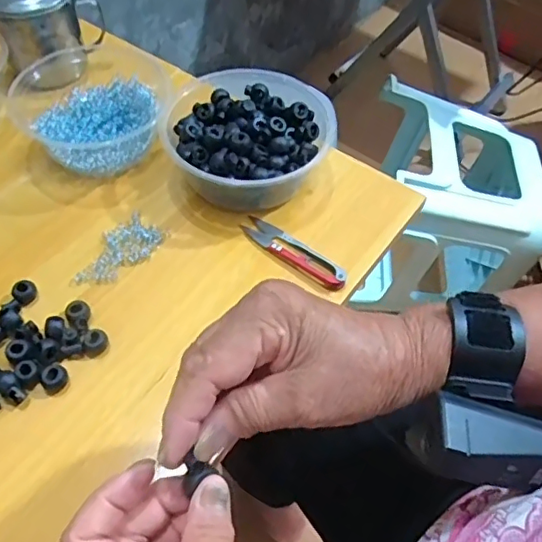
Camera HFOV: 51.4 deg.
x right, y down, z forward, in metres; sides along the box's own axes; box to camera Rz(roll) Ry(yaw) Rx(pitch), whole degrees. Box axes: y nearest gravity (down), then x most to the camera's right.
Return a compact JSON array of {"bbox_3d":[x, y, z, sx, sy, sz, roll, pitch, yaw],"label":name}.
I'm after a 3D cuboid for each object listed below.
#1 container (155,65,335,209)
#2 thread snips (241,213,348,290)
[{"bbox_3d":[-0.025,-0.113,0.491,0.139,0.057,0.145,1,54,-2],"label":"container"},{"bbox_3d":[0.018,-0.018,0.455,0.098,0.012,0.022,36,60,21],"label":"thread snips"}]

